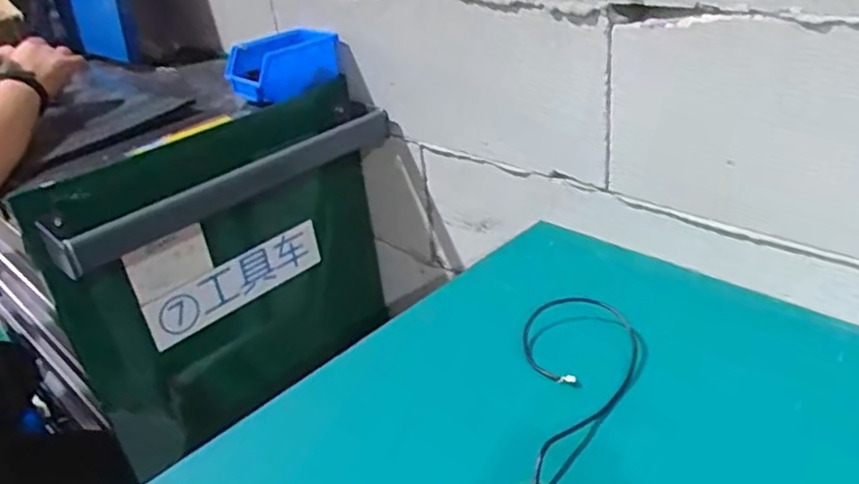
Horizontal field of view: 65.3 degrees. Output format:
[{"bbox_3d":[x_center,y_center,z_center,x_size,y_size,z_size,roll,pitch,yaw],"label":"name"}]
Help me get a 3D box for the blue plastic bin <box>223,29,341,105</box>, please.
[{"bbox_3d":[-0.204,-0.241,0.898,0.111,0.068,0.131,15,36,33],"label":"blue plastic bin"}]

